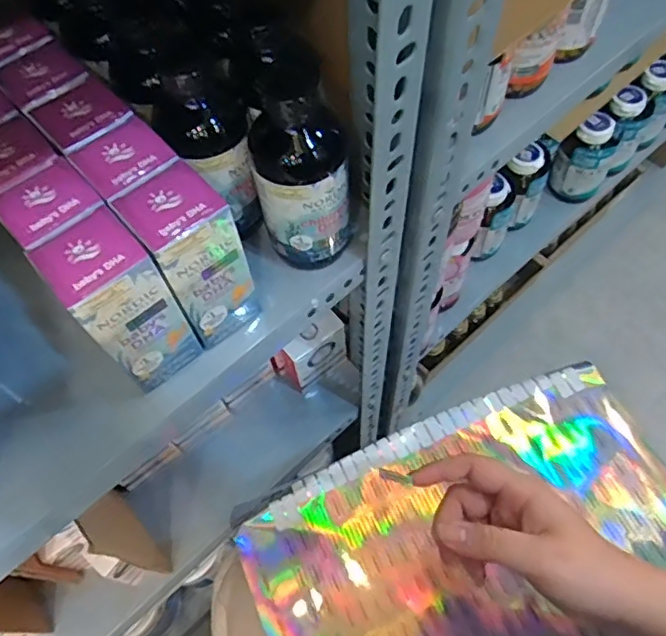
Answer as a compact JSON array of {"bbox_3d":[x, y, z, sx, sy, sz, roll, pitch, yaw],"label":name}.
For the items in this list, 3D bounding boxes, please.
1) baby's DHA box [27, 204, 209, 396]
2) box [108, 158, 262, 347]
[{"bbox_3d":[-0.121,-0.007,0.334,0.046,0.105,0.048,-39,67,-17],"label":"baby's DHA box"},{"bbox_3d":[-0.083,-0.034,0.348,0.046,0.107,0.051,-36,66,-15],"label":"box"}]

